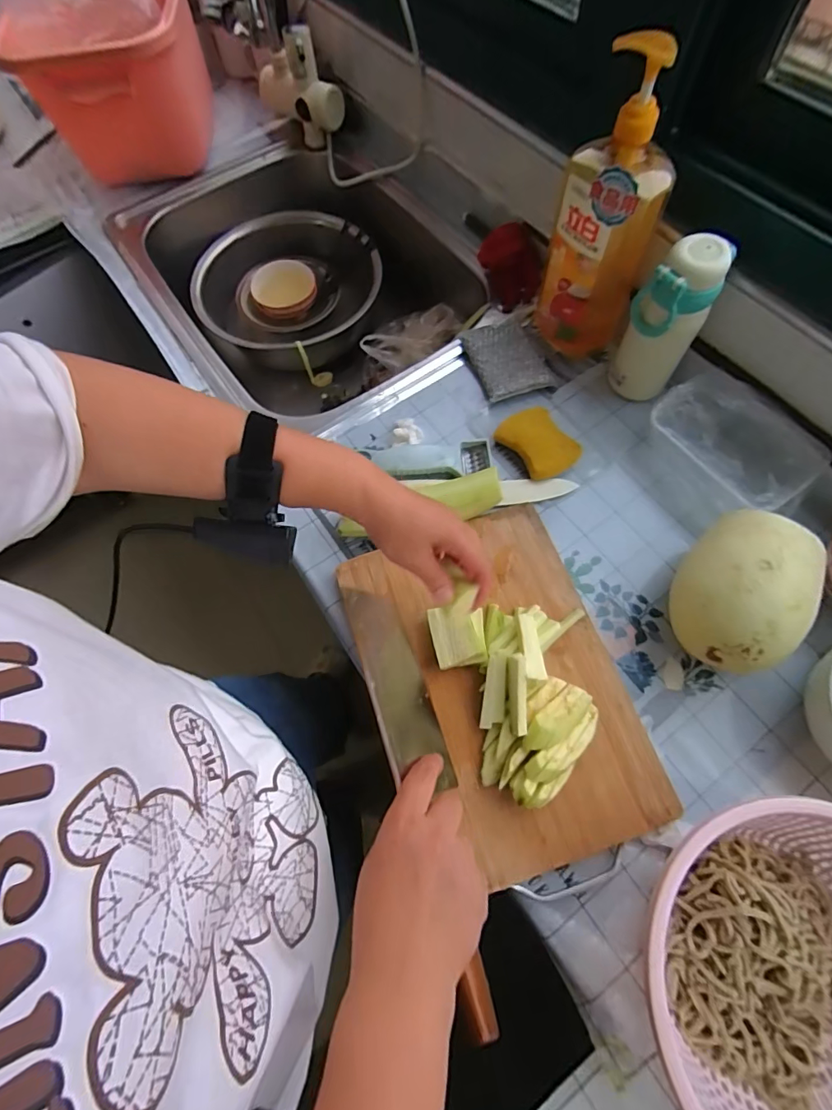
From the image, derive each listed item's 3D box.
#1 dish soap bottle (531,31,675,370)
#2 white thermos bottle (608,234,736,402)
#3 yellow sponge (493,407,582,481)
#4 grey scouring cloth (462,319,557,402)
[{"bbox_3d":[0.206,-0.357,0.515,0.108,0.284,0.072,23,71,12],"label":"dish soap bottle"},{"bbox_3d":[0.280,-0.257,0.530,0.070,0.176,0.062,32,73,15],"label":"white thermos bottle"},{"bbox_3d":[0.147,-0.133,0.562,0.062,0.036,0.090,-37,71,-11],"label":"yellow sponge"},{"bbox_3d":[0.122,-0.264,0.625,0.093,0.021,0.122,-18,68,-4],"label":"grey scouring cloth"}]

